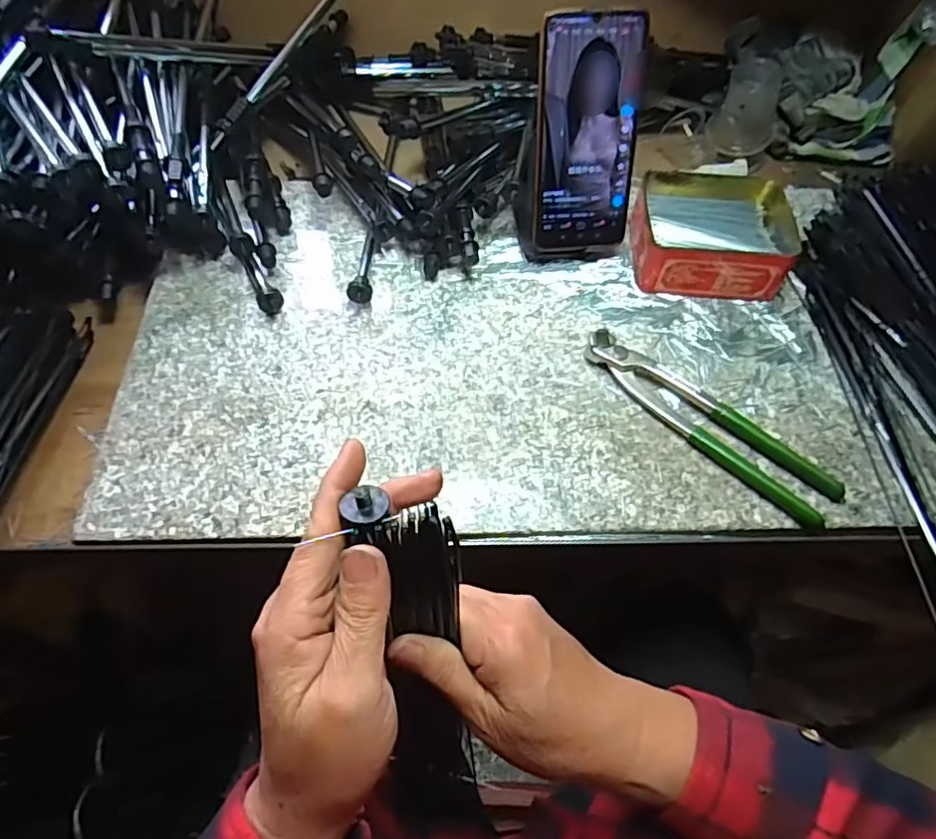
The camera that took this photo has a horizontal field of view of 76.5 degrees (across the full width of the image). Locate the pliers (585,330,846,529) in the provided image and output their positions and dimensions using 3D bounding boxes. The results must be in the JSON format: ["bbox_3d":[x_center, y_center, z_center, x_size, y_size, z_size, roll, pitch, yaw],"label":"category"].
[{"bbox_3d":[0.173,-0.003,0.429,0.196,0.017,0.050,41,64,20],"label":"pliers"}]

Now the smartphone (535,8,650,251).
[{"bbox_3d":[0.092,-0.214,0.456,0.075,0.163,0.009,-6,33,-7],"label":"smartphone"}]

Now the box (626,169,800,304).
[{"bbox_3d":[0.208,-0.159,0.511,0.128,0.044,0.109,4,58,-1],"label":"box"}]

